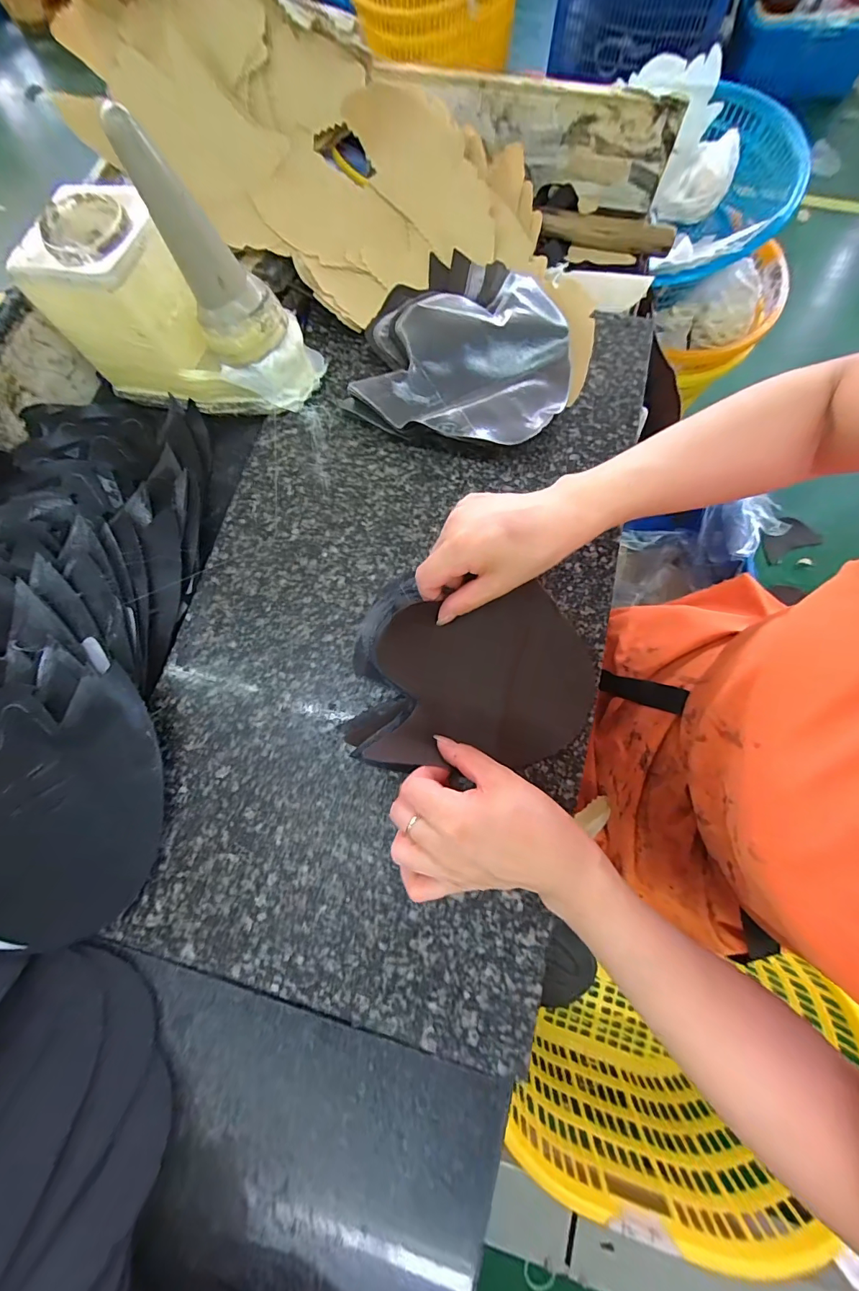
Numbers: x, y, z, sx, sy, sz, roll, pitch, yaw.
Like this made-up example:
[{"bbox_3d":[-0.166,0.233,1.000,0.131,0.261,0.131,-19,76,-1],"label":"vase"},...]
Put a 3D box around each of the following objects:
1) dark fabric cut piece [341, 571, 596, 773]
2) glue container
[{"bbox_3d":[0.035,0.019,0.328,0.180,0.032,0.143,4,77,2],"label":"dark fabric cut piece"},{"bbox_3d":[-0.214,-0.298,0.352,0.211,0.157,0.098,15,78,5],"label":"glue container"}]

